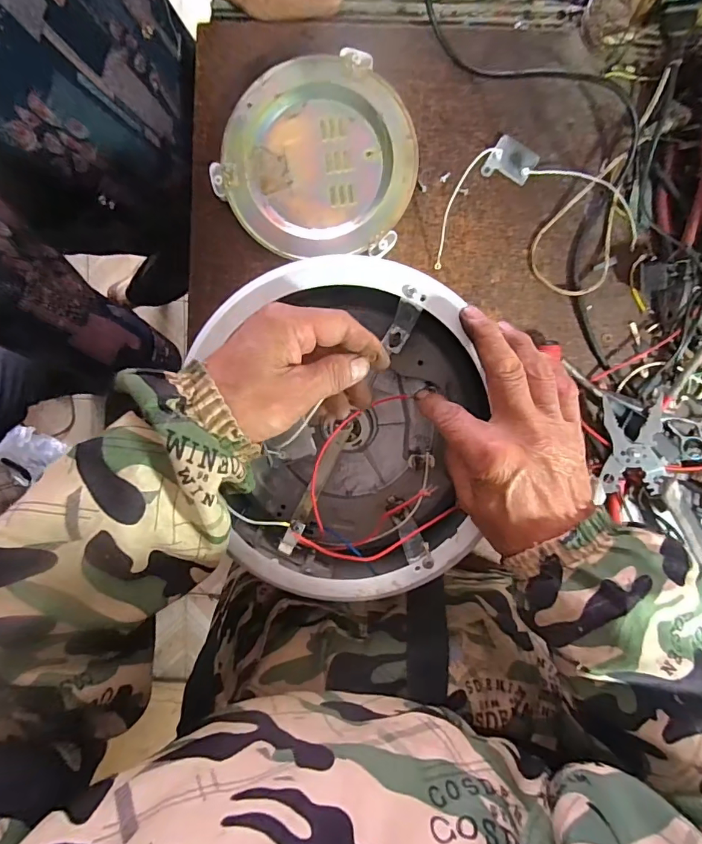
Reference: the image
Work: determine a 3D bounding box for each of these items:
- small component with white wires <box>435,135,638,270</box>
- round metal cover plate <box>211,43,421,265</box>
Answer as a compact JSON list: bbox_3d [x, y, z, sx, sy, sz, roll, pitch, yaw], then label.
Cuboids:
[{"bbox_3d":[0.188,-0.234,0.473,0.206,0.019,0.120,-6,94,6],"label":"small component with white wires"},{"bbox_3d":[-0.033,-0.277,0.477,0.198,0.016,0.198,0,95,6],"label":"round metal cover plate"}]

